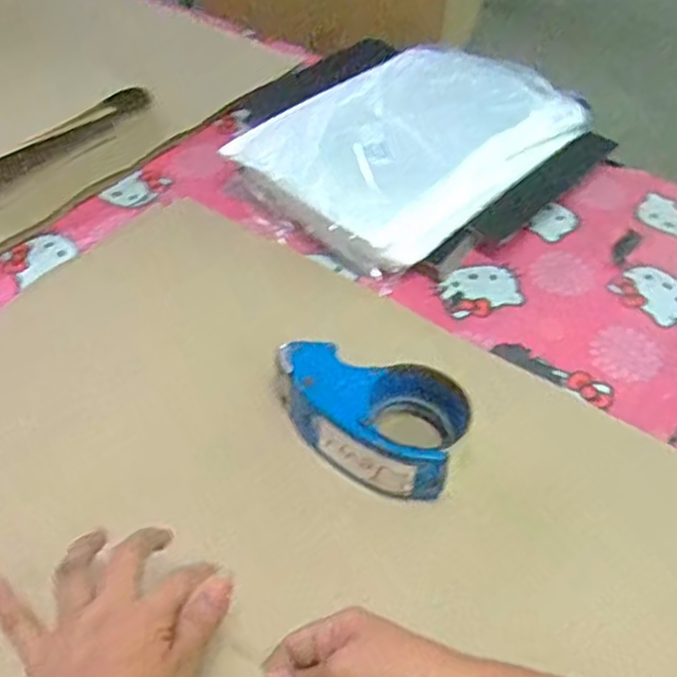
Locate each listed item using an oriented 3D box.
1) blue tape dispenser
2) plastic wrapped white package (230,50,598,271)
[{"bbox_3d":[0.018,0.060,0.551,0.152,0.060,0.085,19,50,15],"label":"blue tape dispenser"},{"bbox_3d":[0.093,-0.215,0.803,0.383,0.065,0.238,-34,57,-28],"label":"plastic wrapped white package"}]

